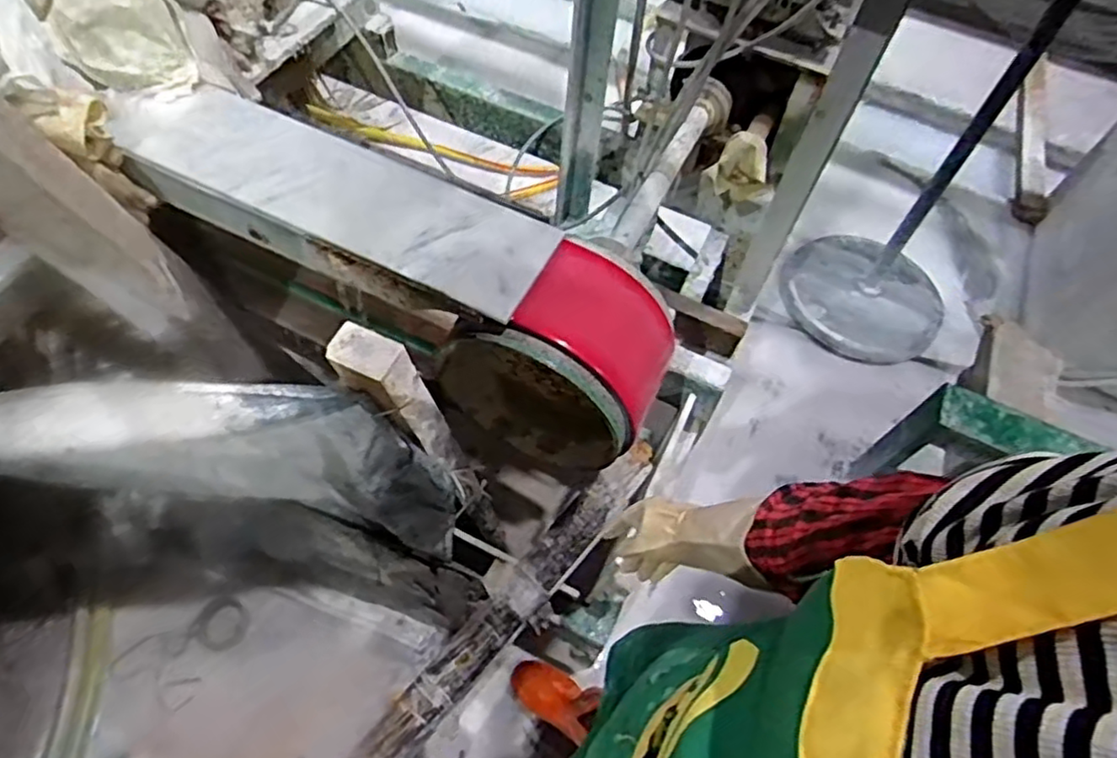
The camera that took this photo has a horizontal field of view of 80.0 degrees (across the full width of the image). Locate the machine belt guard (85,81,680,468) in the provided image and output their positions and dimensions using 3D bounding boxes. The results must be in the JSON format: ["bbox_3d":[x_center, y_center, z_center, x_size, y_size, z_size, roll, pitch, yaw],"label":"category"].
[{"bbox_3d":[-0.218,-0.150,0.887,0.750,0.294,0.175,30,62,-2],"label":"machine belt guard"}]

